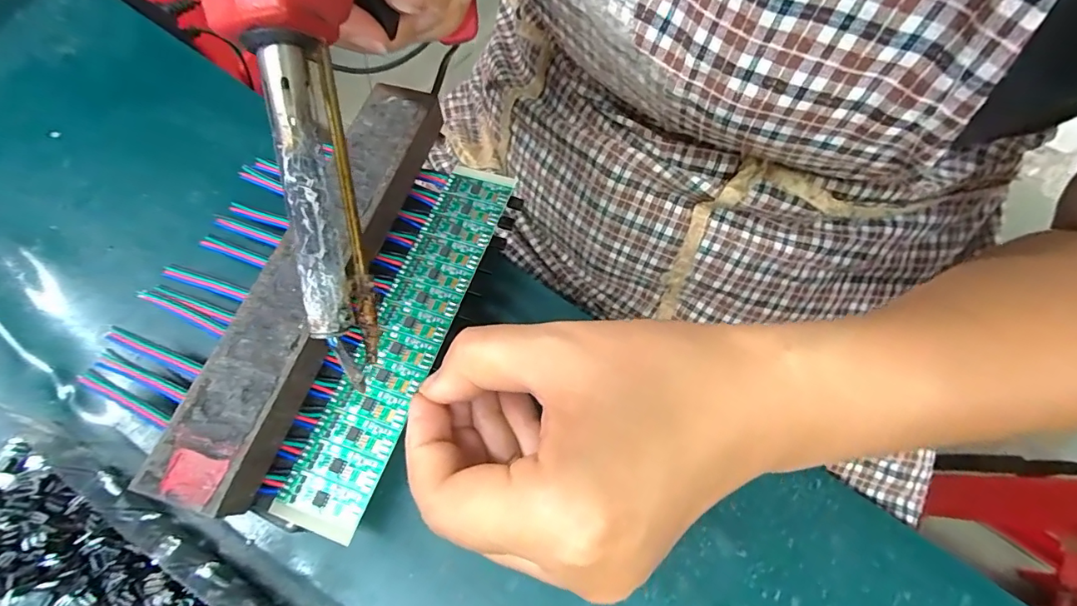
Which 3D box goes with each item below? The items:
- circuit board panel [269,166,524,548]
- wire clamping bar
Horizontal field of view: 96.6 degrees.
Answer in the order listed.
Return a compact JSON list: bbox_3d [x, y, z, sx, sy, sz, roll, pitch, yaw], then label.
[{"bbox_3d":[-0.053,0.008,0.199,0.032,0.004,0.163,18,67,7],"label":"circuit board panel"},{"bbox_3d":[-0.088,-0.014,0.198,0.036,0.021,0.187,16,66,5],"label":"wire clamping bar"}]

